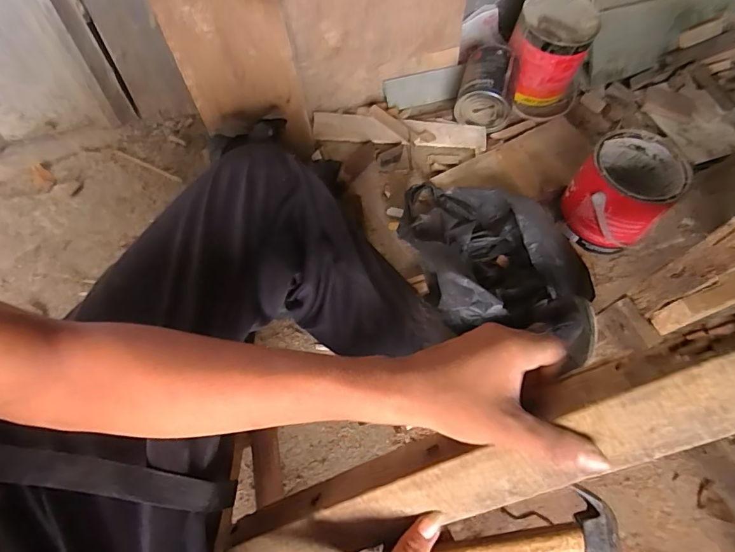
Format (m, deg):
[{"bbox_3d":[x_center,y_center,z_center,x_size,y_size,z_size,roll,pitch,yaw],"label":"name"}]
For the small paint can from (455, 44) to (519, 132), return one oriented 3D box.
[{"bbox_3d":[0.244,-0.378,0.895,0.110,0.104,0.119,17,64,5],"label":"small paint can"}]

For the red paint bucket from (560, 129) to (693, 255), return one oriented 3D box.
[{"bbox_3d":[0.432,-0.142,0.771,0.145,0.140,0.153,29,66,11],"label":"red paint bucket"}]

